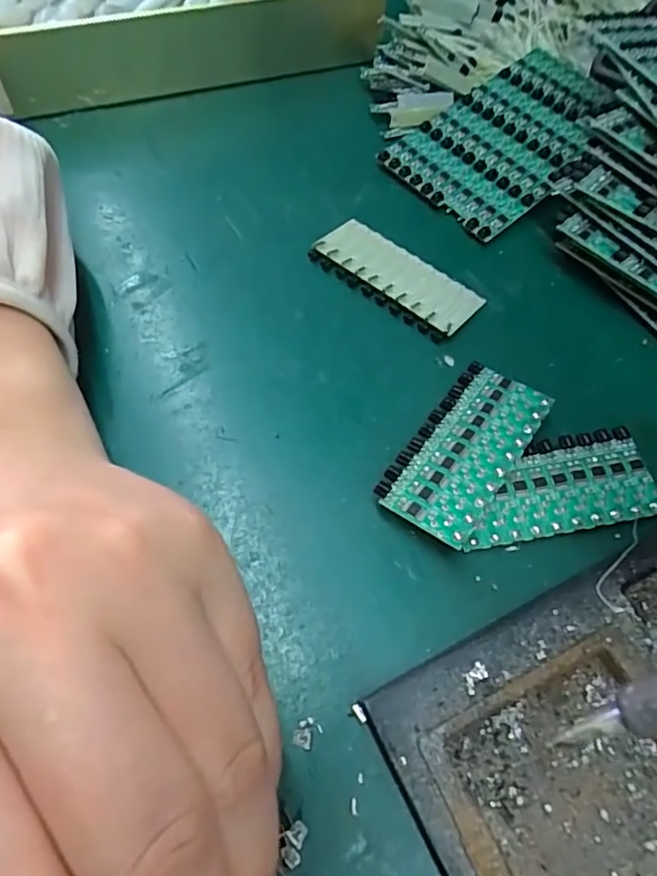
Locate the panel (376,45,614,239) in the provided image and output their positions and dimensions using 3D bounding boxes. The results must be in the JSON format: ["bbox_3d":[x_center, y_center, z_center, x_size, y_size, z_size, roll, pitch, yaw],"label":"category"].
[{"bbox_3d":[0.102,-0.165,0.303,0.133,0.004,0.080,-36,71,-13],"label":"panel"}]

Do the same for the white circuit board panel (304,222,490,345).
[{"bbox_3d":[0.031,-0.077,0.260,0.078,0.007,0.036,38,64,16],"label":"white circuit board panel"}]

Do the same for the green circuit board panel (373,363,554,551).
[{"bbox_3d":[0.052,0.004,0.213,0.035,0.012,0.079,33,63,13],"label":"green circuit board panel"}]

